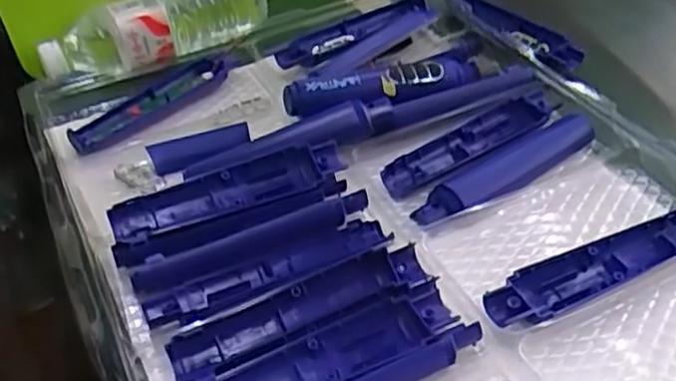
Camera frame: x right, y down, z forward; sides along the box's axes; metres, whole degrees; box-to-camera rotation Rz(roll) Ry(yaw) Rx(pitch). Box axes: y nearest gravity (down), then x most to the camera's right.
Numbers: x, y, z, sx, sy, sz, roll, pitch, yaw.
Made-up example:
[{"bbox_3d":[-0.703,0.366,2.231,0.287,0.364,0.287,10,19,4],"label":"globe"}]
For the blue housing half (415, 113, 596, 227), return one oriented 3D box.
[{"bbox_3d":[0.128,-0.017,0.543,0.166,0.014,0.035,-26,45,-22],"label":"blue housing half"}]

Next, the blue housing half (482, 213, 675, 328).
[{"bbox_3d":[0.165,0.050,0.461,0.161,0.015,0.036,-19,43,-15],"label":"blue housing half"}]

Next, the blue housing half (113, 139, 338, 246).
[{"bbox_3d":[-0.080,-0.001,0.518,0.165,0.016,0.033,-19,43,-15],"label":"blue housing half"}]

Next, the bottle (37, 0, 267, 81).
[{"bbox_3d":[-0.175,-0.158,0.710,0.229,0.053,0.079,-21,43,-17],"label":"bottle"}]

